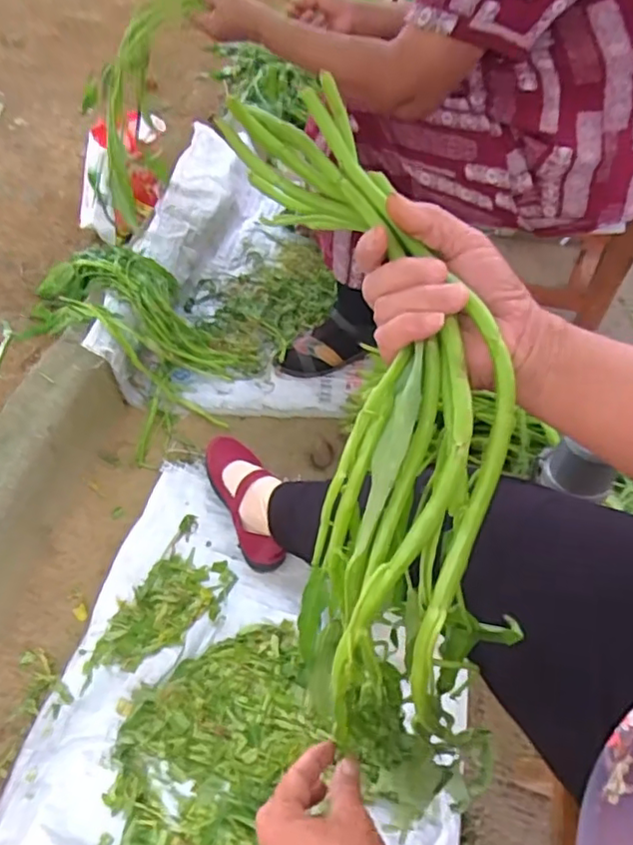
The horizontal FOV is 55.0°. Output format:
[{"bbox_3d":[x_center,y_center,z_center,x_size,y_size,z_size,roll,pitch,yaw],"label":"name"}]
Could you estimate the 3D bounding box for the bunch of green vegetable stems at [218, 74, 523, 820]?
[{"bbox_3d":[0.043,0.049,0.377,0.125,0.485,0.118,-7,7,-6],"label":"bunch of green vegetable stems"}]

